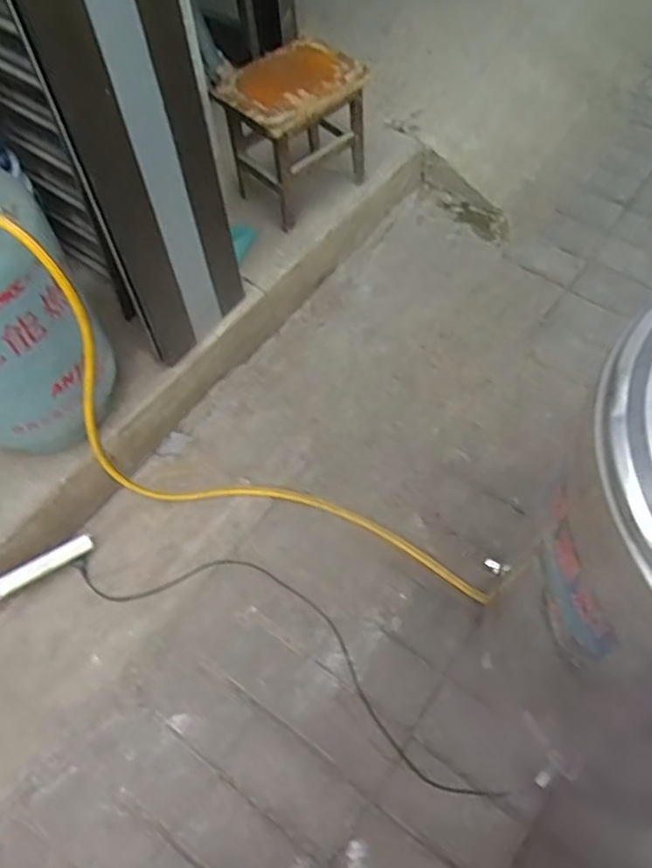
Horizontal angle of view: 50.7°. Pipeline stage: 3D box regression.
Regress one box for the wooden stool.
[{"bbox_3d":[-0.076,-0.721,1.622,0.292,0.319,0.219,-34,61,-17],"label":"wooden stool"}]

